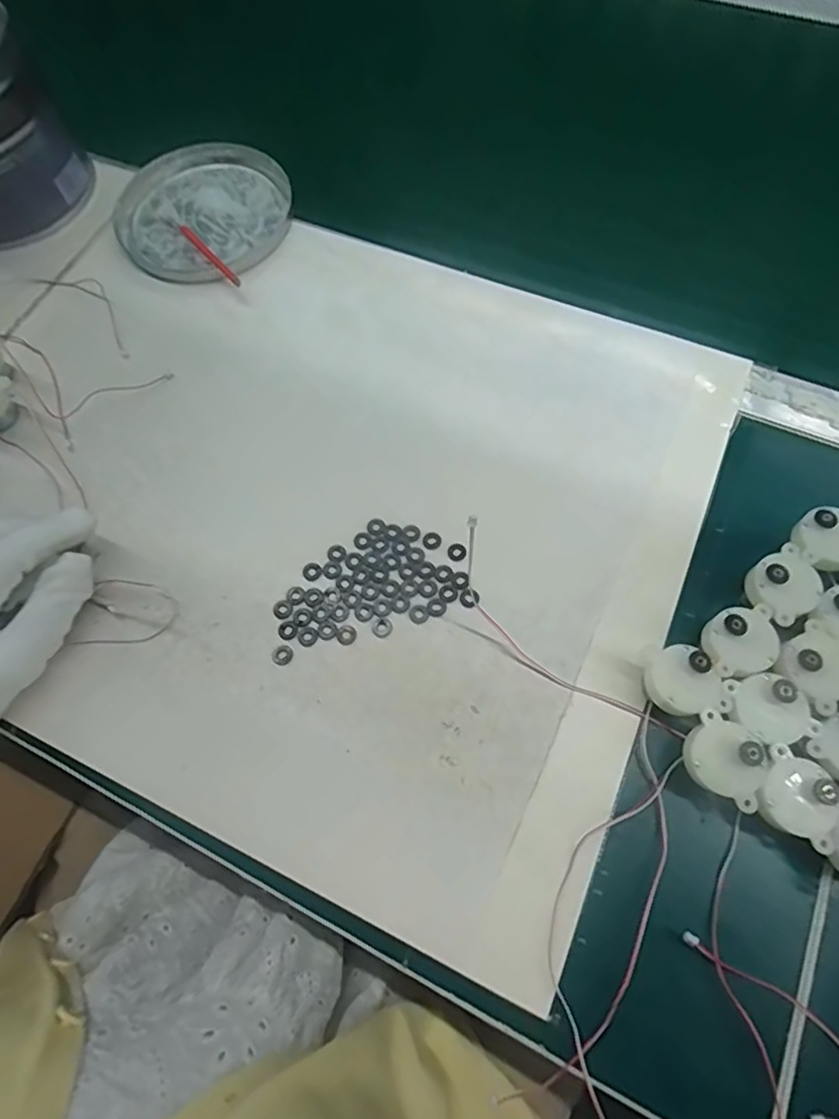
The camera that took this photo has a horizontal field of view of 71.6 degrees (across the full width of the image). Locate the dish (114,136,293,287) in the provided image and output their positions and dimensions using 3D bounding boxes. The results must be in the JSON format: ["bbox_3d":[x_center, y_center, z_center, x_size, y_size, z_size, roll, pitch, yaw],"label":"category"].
[{"bbox_3d":[-0.160,-0.261,0.434,0.126,0.013,0.137,-1,67,2],"label":"dish"}]

